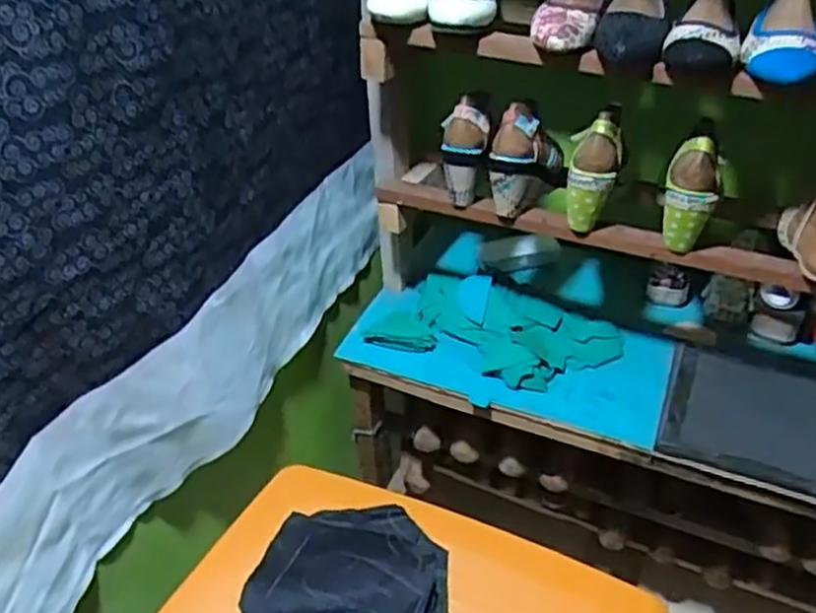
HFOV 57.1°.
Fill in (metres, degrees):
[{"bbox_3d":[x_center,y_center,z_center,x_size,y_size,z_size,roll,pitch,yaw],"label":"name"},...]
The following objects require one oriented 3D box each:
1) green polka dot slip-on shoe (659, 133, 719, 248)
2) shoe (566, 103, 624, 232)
[{"bbox_3d":[0.357,-0.143,0.953,0.063,0.143,0.047,11,40,15],"label":"green polka dot slip-on shoe"},{"bbox_3d":[0.249,-0.180,1.001,0.065,0.147,0.082,11,40,15],"label":"shoe"}]

